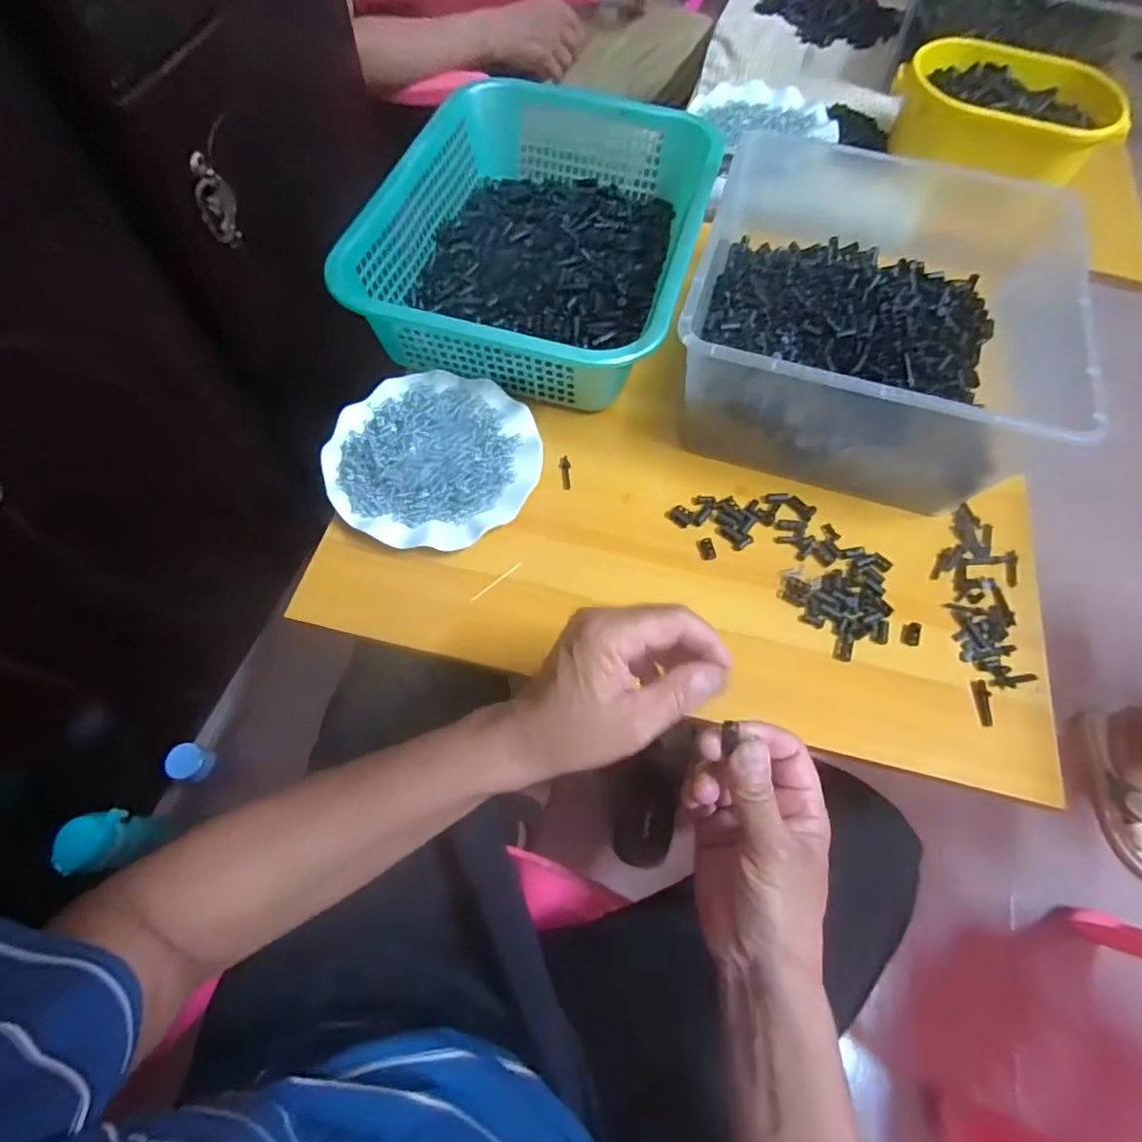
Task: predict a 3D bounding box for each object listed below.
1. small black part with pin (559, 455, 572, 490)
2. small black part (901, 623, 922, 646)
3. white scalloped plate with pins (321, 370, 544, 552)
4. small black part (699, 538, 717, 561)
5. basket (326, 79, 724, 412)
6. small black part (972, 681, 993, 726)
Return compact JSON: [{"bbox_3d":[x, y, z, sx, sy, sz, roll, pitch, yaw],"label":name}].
[{"bbox_3d":[-0.005,-0.090,0.552,0.010,0.004,0.037,0,63,-3],"label":"small black part with pin"},{"bbox_3d":[0.275,0.050,0.489,0.014,0.004,0.020,18,64,6],"label":"small black part"},{"bbox_3d":[-0.120,-0.103,0.532,0.176,0.020,0.179,1,63,-2],"label":"white scalloped plate with pins"},{"bbox_3d":[0.117,-0.019,0.521,0.012,0.006,0.019,-12,64,-9],"label":"small black part"},{"bbox_3d":[-0.021,-0.353,0.620,0.288,0.082,0.386,16,64,5],"label":"basket"},{"bbox_3d":[0.317,0.101,0.465,0.012,0.004,0.035,4,63,-1],"label":"small black part"}]

